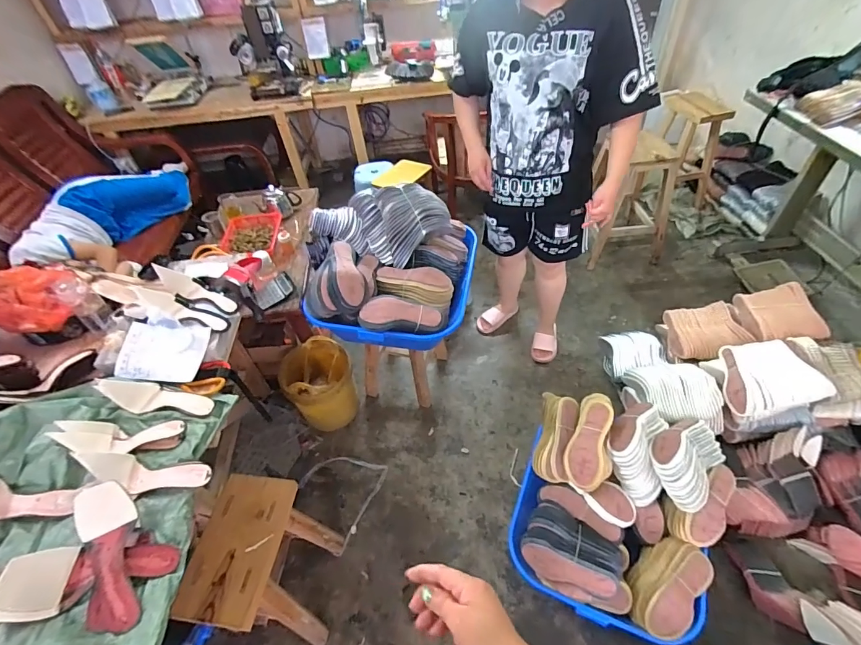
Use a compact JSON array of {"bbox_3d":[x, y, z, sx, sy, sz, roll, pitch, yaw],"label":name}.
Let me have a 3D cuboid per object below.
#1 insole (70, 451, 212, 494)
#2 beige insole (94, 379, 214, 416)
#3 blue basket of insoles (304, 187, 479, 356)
[{"bbox_3d":[-0.568,0.293,0.801,0.238,0.061,0.075,11,46,-10],"label":"insole"},{"bbox_3d":[-0.646,0.183,0.957,0.243,0.028,0.072,16,44,-18],"label":"beige insole"},{"bbox_3d":[-0.150,-0.210,1.353,0.556,0.250,0.551,6,47,10],"label":"blue basket of insoles"}]

